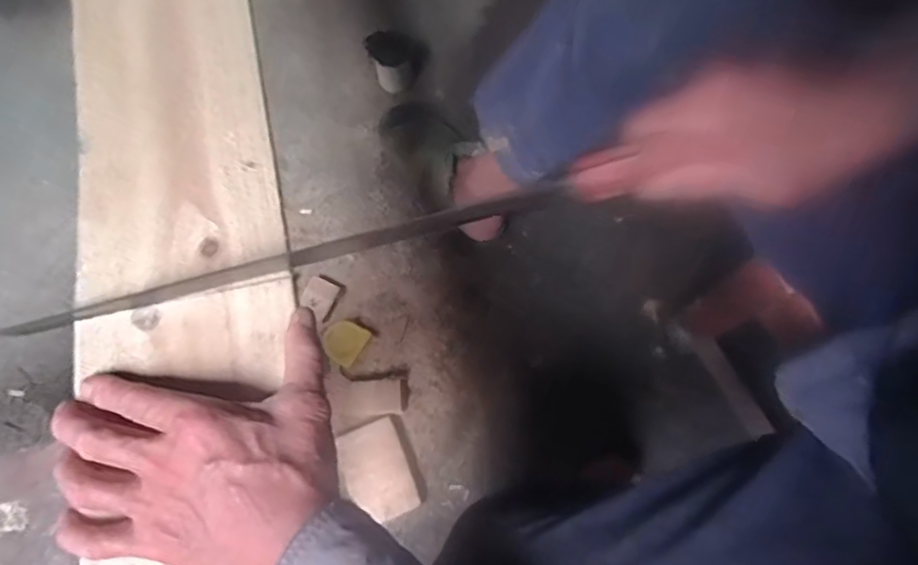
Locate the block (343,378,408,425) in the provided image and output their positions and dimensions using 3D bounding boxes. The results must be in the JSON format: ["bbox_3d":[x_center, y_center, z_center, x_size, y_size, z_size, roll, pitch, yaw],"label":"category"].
[{"bbox_3d":[-0.110,0.153,0.826,0.081,0.010,0.054,-6,77,-1],"label":"block"}]

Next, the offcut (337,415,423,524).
[{"bbox_3d":[-0.104,0.242,0.807,0.086,0.016,0.119,-20,78,-5],"label":"offcut"}]

